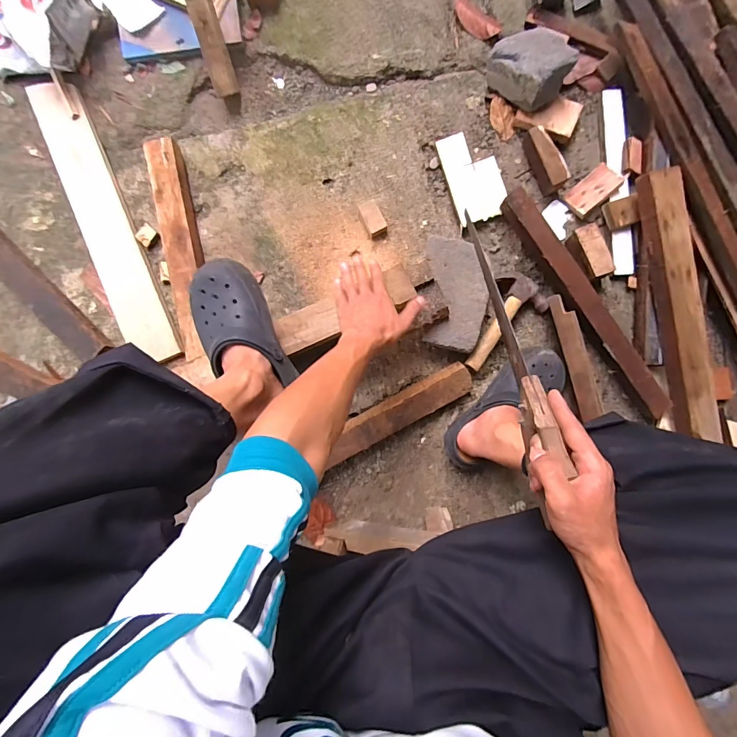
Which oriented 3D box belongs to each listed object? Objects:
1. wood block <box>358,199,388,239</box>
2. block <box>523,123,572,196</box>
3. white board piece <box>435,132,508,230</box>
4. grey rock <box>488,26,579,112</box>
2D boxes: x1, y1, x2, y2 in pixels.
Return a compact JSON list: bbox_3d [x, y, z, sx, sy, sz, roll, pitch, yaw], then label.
[{"bbox_3d":[0.010,-0.298,0.781,0.041,0.026,0.064,-27,88,3],"label":"wood block"},{"bbox_3d":[0.337,-0.399,0.751,0.033,0.059,0.117,-22,88,3],"label":"block"},{"bbox_3d":[0.210,-0.384,0.788,0.099,0.020,0.178,-17,88,4],"label":"white board piece"},{"bbox_3d":[0.307,-0.572,0.744,0.113,0.080,0.146,-37,68,-2],"label":"grey rock"}]

